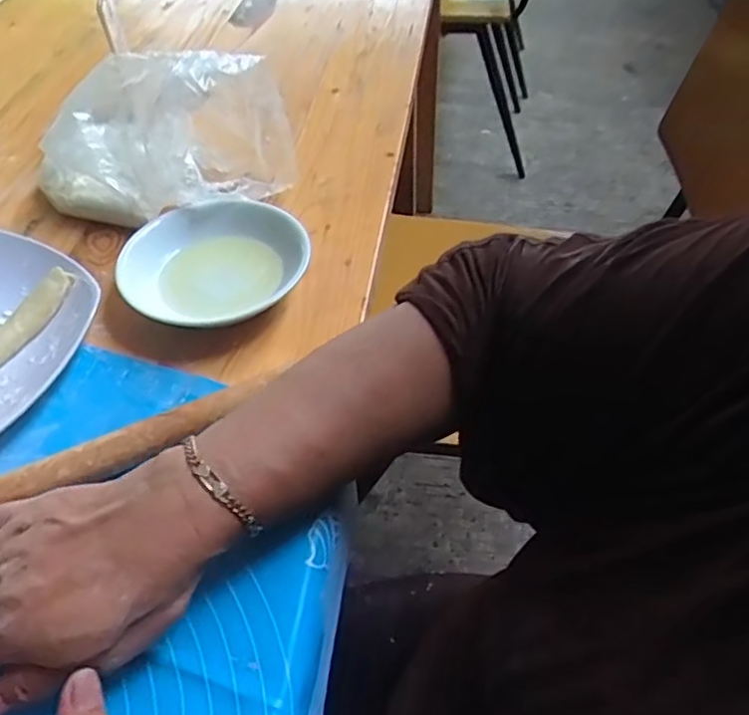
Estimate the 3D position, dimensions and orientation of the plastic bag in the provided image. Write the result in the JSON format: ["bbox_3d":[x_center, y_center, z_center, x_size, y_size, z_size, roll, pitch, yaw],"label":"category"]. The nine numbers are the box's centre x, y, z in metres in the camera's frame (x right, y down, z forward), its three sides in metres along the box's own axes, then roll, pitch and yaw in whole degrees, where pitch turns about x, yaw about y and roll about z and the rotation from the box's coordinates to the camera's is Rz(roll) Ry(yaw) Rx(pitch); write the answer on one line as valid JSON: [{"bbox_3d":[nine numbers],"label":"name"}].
[{"bbox_3d":[-0.184,-0.192,0.546,0.199,0.119,0.130,9,51,9],"label":"plastic bag"}]

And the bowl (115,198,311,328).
[{"bbox_3d":[-0.115,-0.069,0.482,0.131,0.043,0.122,-2,50,0],"label":"bowl"}]

